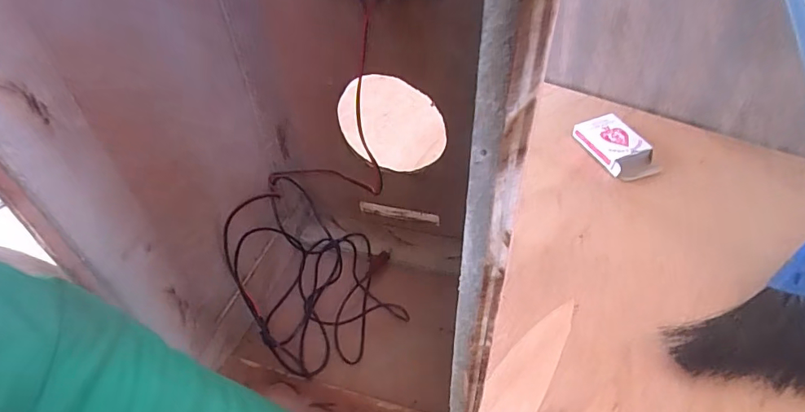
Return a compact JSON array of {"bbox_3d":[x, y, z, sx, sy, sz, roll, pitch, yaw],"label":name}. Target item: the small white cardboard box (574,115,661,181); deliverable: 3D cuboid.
[{"bbox_3d":[0.300,-0.084,0.660,0.066,0.025,0.117,-16,46,-10],"label":"small white cardboard box"}]

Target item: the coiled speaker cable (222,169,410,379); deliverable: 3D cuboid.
[{"bbox_3d":[-0.091,0.056,0.484,0.156,0.119,0.191,-14,45,-9],"label":"coiled speaker cable"}]

